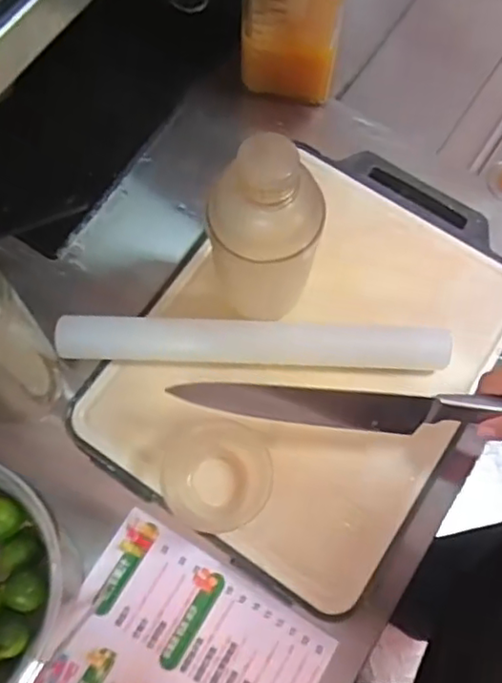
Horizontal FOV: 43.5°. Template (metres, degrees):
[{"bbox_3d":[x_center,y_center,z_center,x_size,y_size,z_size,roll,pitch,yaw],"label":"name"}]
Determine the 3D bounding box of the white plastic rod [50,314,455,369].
[{"bbox_3d":[0.001,0.000,0.564,0.342,0.035,0.037,2,72,-2],"label":"white plastic rod"}]

